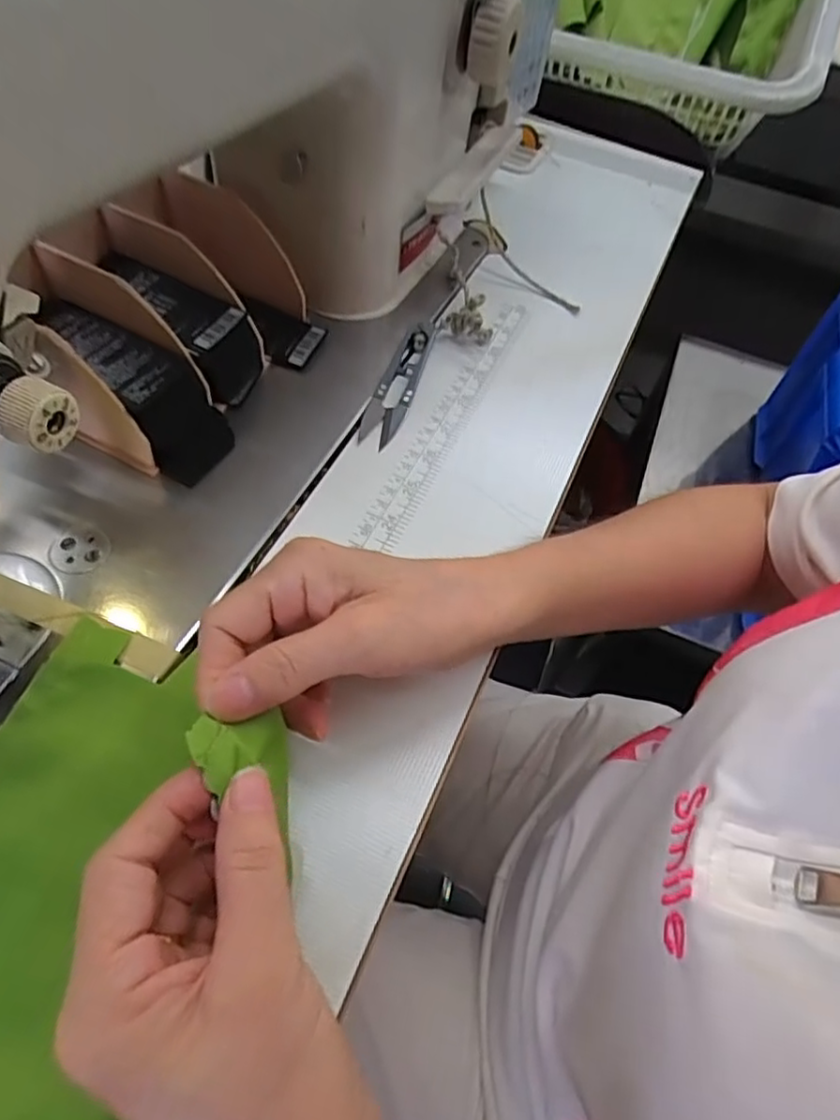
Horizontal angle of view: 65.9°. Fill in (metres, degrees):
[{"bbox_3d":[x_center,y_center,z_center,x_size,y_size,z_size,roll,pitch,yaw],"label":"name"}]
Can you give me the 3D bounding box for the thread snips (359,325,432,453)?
[{"bbox_3d":[-0.014,-0.105,0.383,0.023,0.011,0.094,16,56,1],"label":"thread snips"}]

